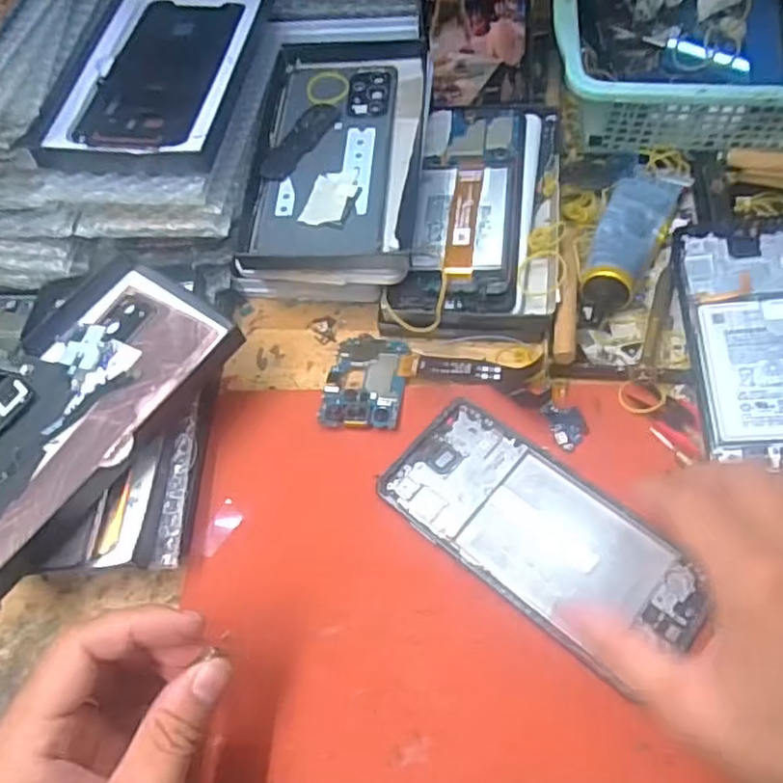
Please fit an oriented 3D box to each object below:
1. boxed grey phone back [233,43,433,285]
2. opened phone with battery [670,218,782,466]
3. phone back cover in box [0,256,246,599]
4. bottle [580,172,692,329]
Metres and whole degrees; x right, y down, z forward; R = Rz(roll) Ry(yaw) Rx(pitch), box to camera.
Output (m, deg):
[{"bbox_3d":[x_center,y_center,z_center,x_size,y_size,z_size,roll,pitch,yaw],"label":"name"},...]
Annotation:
[{"bbox_3d":[-0.030,-0.149,0.436,0.099,0.032,0.186,4,66,5],"label":"boxed grey phone back"},{"bbox_3d":[0.201,-0.028,0.373,0.074,0.006,0.153,-5,65,14],"label":"opened phone with battery"},{"bbox_3d":[-0.168,0.008,0.355,0.108,0.012,0.174,30,69,24],"label":"phone back cover in box"},{"bbox_3d":[0.148,-0.099,0.429,0.039,0.025,0.131,24,65,17],"label":"bottle"}]

